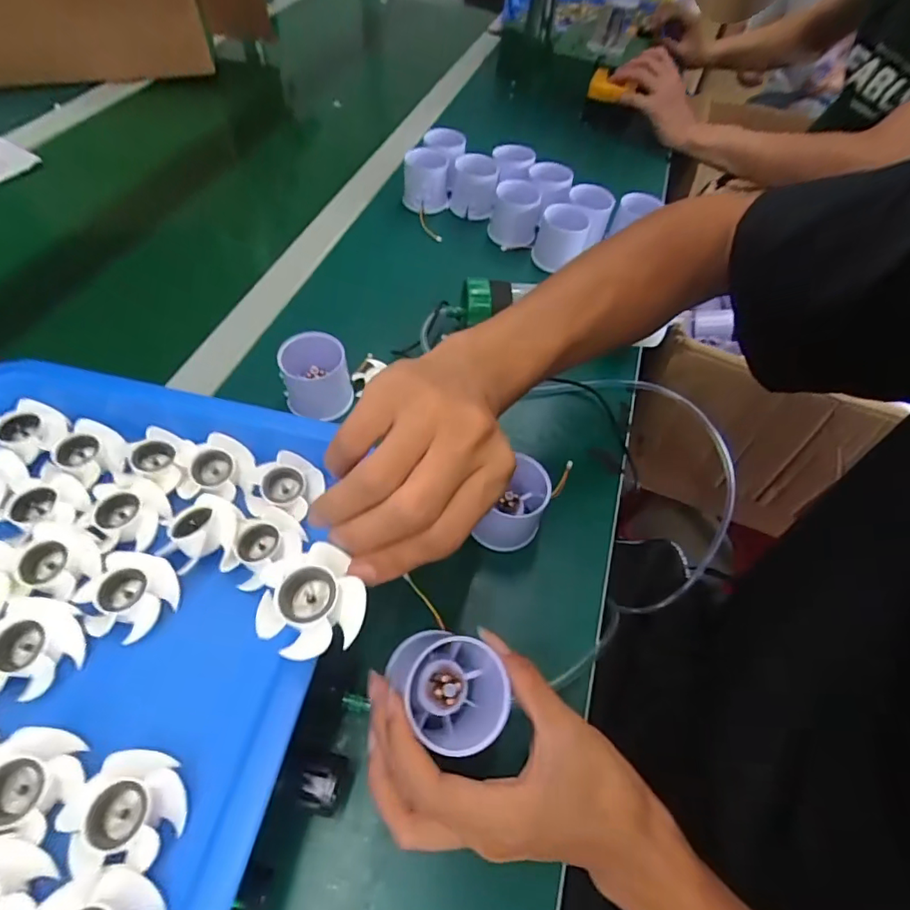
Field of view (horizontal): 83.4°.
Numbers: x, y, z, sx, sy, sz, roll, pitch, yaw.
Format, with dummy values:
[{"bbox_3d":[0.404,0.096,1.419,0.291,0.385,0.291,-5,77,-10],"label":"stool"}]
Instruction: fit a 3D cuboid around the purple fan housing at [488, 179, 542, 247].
[{"bbox_3d":[0.068,-0.275,0.583,0.053,0.056,0.052,9,55,2],"label":"purple fan housing"}]

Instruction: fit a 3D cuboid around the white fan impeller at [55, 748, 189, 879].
[{"bbox_3d":[-0.136,0.146,0.212,0.043,0.015,0.041,2,55,-3],"label":"white fan impeller"}]

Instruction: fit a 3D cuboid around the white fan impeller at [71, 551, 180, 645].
[{"bbox_3d":[-0.168,0.070,0.263,0.042,0.015,0.041,2,55,-3],"label":"white fan impeller"}]

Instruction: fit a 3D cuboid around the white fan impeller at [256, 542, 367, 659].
[{"bbox_3d":[-0.059,0.061,0.209,0.040,0.018,0.042,2,55,-3],"label":"white fan impeller"}]

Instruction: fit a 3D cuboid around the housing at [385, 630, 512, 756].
[{"bbox_3d":[-0.003,0.118,0.265,0.053,0.051,0.064,-22,60,-18],"label":"housing"}]

